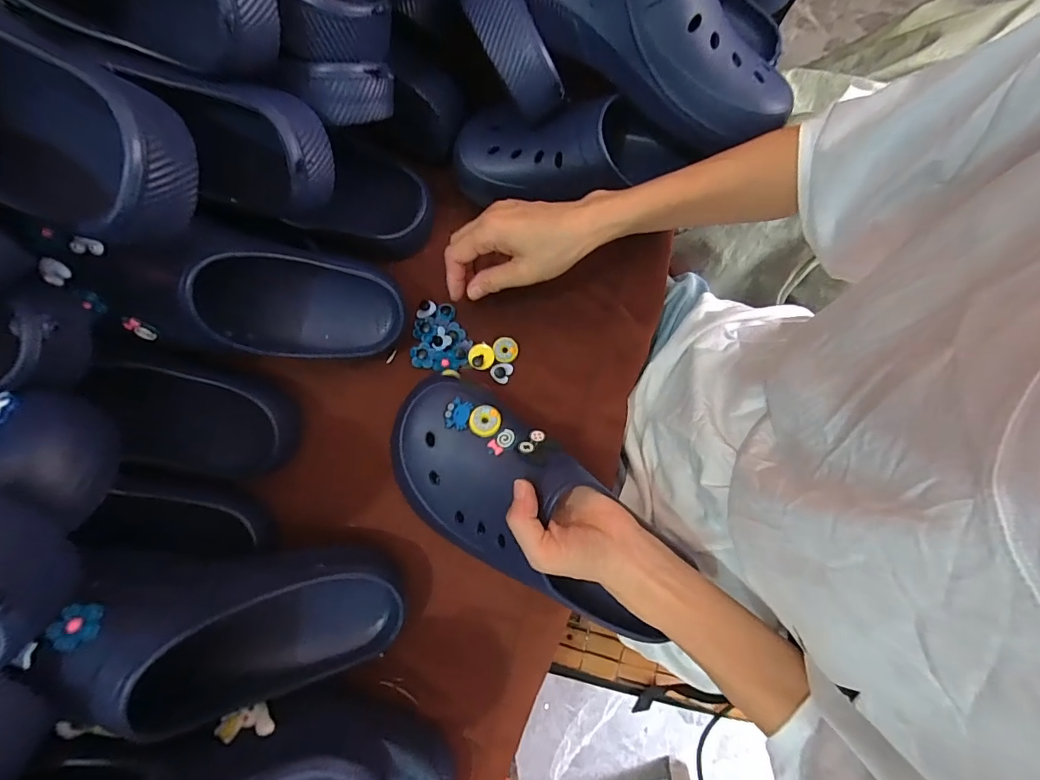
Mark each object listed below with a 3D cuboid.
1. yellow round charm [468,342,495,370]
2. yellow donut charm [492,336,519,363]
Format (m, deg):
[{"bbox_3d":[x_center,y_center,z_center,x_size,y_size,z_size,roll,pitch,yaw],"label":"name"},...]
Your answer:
[{"bbox_3d":[-0.036,-0.031,0.442,0.024,0.004,0.025,0,80,0],"label":"yellow round charm"},{"bbox_3d":[-0.013,-0.038,0.443,0.023,0.004,0.023,-5,80,-1],"label":"yellow donut charm"}]

